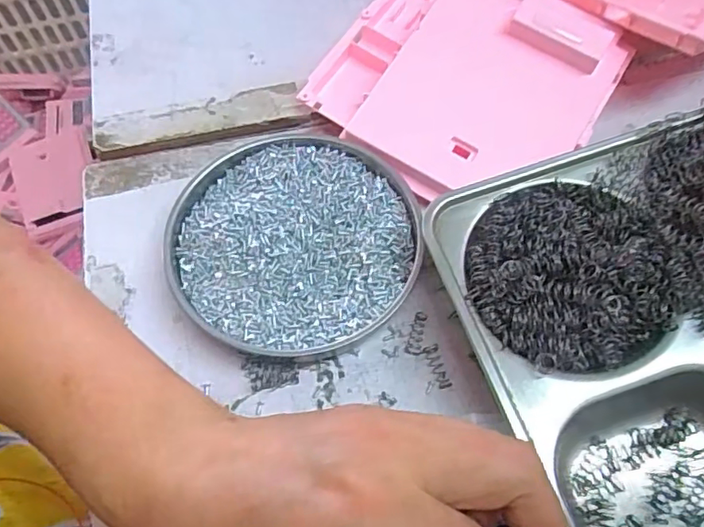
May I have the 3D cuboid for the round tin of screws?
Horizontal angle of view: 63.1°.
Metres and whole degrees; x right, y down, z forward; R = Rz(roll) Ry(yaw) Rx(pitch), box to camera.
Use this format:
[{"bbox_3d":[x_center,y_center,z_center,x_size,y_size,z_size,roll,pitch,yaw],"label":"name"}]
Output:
[{"bbox_3d":[-0.032,-0.012,0.318,0.133,0.021,0.131,-1,61,1],"label":"round tin of screws"}]

